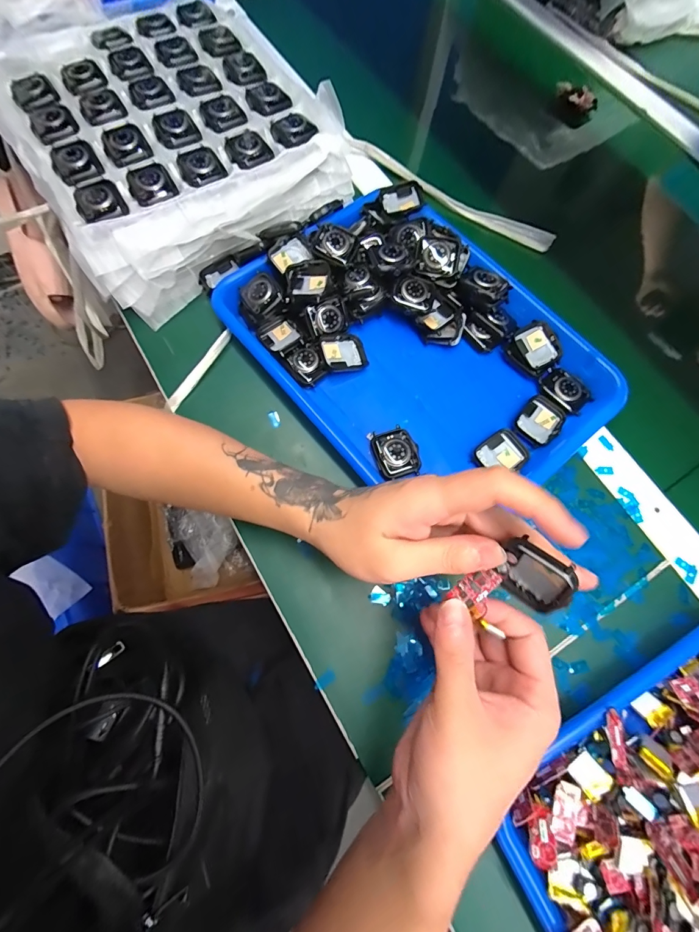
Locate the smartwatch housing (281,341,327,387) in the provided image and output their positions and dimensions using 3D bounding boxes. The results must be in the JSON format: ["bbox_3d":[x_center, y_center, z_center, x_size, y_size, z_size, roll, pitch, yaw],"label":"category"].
[{"bbox_3d":[-0.041,-0.098,0.347,0.031,0.009,0.038,-37,77,-13],"label":"smartwatch housing"}]

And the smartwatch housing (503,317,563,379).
[{"bbox_3d":[0.181,-0.113,0.363,0.043,0.013,0.047,-35,84,1],"label":"smartwatch housing"}]

